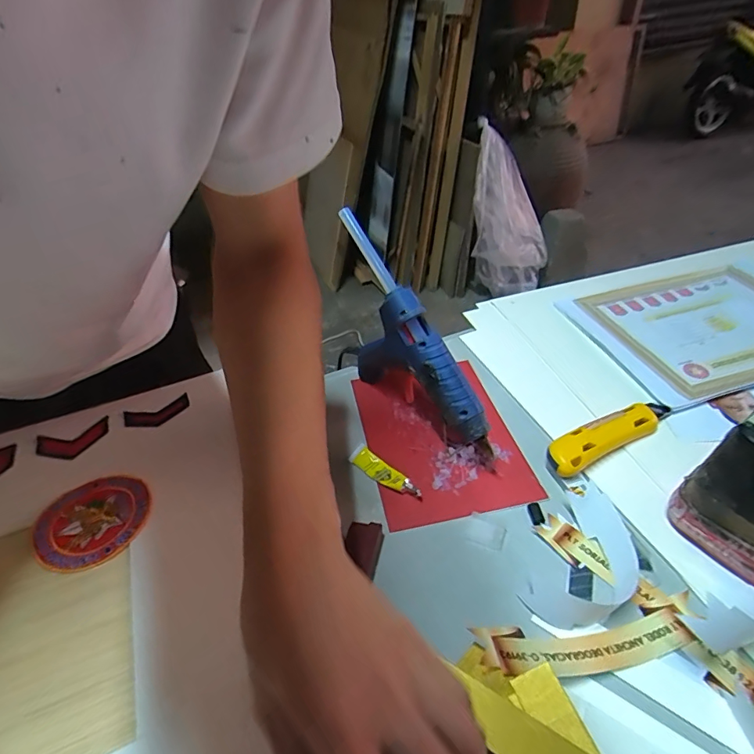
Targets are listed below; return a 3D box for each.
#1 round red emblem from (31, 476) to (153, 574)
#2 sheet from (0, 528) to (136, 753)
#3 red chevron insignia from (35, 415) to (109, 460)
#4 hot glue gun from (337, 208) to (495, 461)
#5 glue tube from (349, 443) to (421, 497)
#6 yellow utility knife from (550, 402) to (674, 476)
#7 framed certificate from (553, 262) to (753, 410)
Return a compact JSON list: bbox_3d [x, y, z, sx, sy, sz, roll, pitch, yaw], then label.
[{"bbox_3d":[-0.238,0.121,0.396,0.089,0.005,0.083,-1,44,1],"label":"round red emblem"},{"bbox_3d":[-0.245,0.183,0.327,0.137,0.010,0.194,-19,39,-16],"label":"sheet"},{"bbox_3d":[-0.305,0.064,0.466,0.070,0.008,0.037,-15,41,-12],"label":"red chevron insignia"},{"bbox_3d":[0.021,-0.025,0.464,0.030,0.131,0.249,-24,74,-24],"label":"hot glue gun"},{"bbox_3d":[0.006,0.087,0.423,0.020,0.012,0.078,-33,47,-29],"label":"glue tube"},{"bbox_3d":[0.217,0.052,0.436,0.144,0.022,0.033,-23,43,-20],"label":"yellow utility knife"},{"bbox_3d":[0.410,-0.069,0.569,0.312,0.025,0.213,-13,40,-9],"label":"framed certificate"}]

